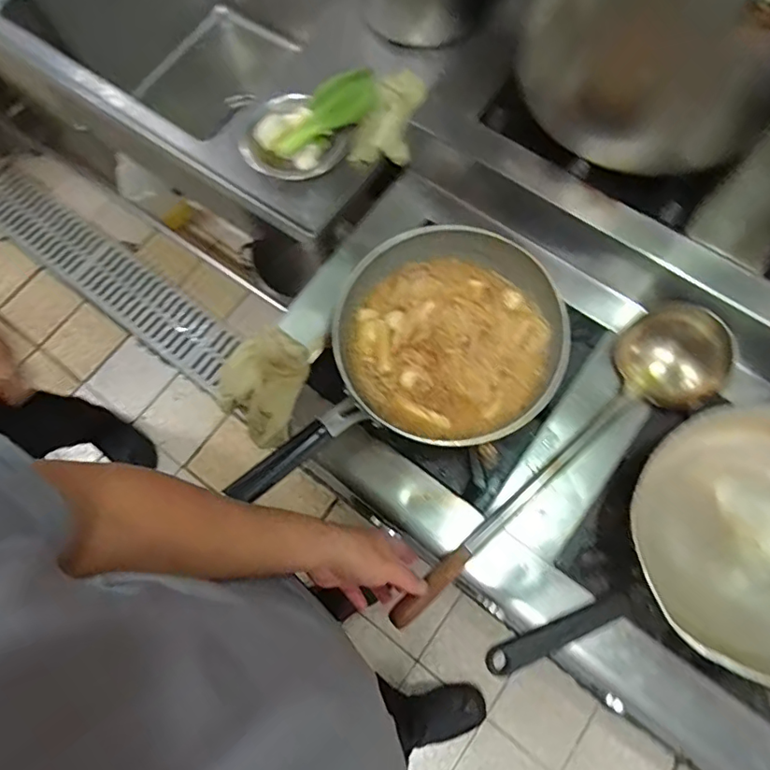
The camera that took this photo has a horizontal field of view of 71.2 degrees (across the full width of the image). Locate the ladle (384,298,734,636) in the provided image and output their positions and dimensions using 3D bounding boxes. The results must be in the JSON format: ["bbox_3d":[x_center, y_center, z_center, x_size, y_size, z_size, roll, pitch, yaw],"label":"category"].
[{"bbox_3d":[0.204,0.103,0.649,0.509,0.068,0.114,-42,75,-4],"label":"ladle"}]

